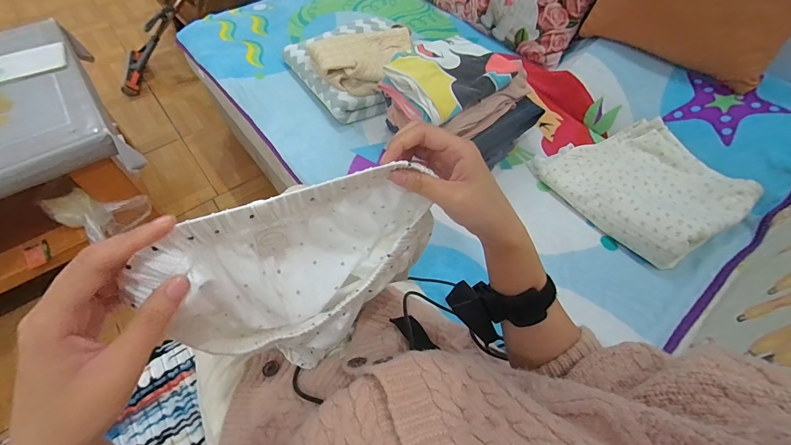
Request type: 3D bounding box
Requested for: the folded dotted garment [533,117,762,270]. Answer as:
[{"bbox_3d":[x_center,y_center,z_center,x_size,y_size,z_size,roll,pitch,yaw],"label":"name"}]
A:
[{"bbox_3d":[0.512,-0.087,0.745,0.292,0.073,0.333,-27,59,-18],"label":"folded dotted garment"}]

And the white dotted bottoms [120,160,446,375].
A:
[{"bbox_3d":[-0.066,0.048,0.316,0.227,0.193,0.058,-29,60,-20],"label":"white dotted bottoms"}]

